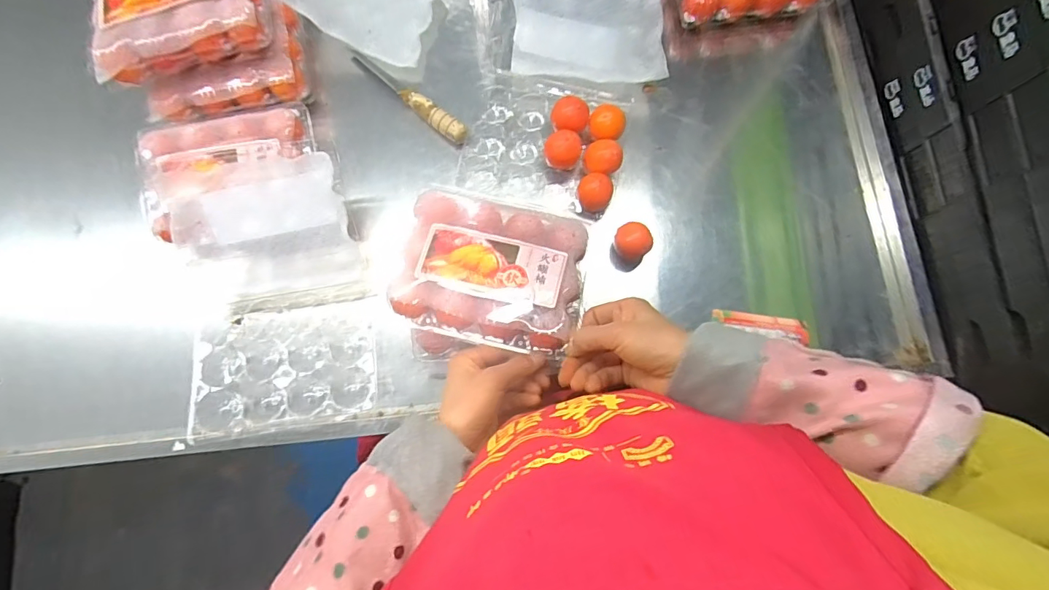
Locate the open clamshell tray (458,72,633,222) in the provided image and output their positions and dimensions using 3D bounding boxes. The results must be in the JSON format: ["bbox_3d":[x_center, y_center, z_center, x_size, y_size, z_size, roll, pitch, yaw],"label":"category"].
[{"bbox_3d":[0.028,-0.192,0.578,0.190,0.045,0.162,16,79,3],"label":"open clamshell tray"}]

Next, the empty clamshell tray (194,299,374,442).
[{"bbox_3d":[-0.266,0.075,0.532,0.193,0.053,0.131,-10,79,-3],"label":"empty clamshell tray"}]

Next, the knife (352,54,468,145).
[{"bbox_3d":[-0.147,-0.256,0.605,0.193,0.026,0.022,41,81,7],"label":"knife"}]

